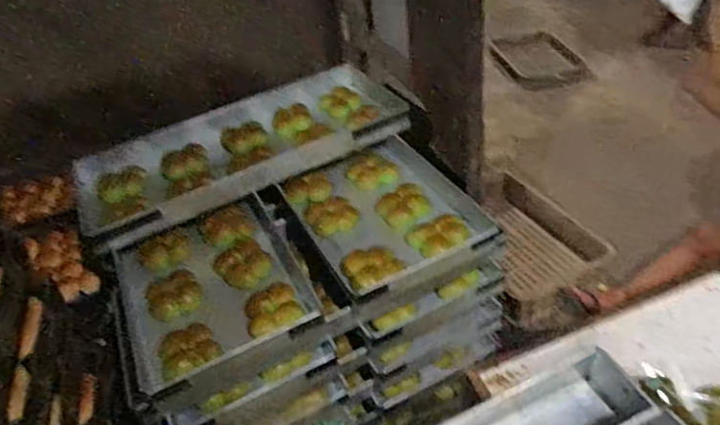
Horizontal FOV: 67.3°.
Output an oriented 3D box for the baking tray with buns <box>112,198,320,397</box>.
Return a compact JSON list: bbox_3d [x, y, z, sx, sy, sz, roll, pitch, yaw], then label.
[{"bbox_3d":[-0.314,0.160,1.120,0.352,0.070,0.433,-22,41,-20],"label":"baking tray with buns"}]

